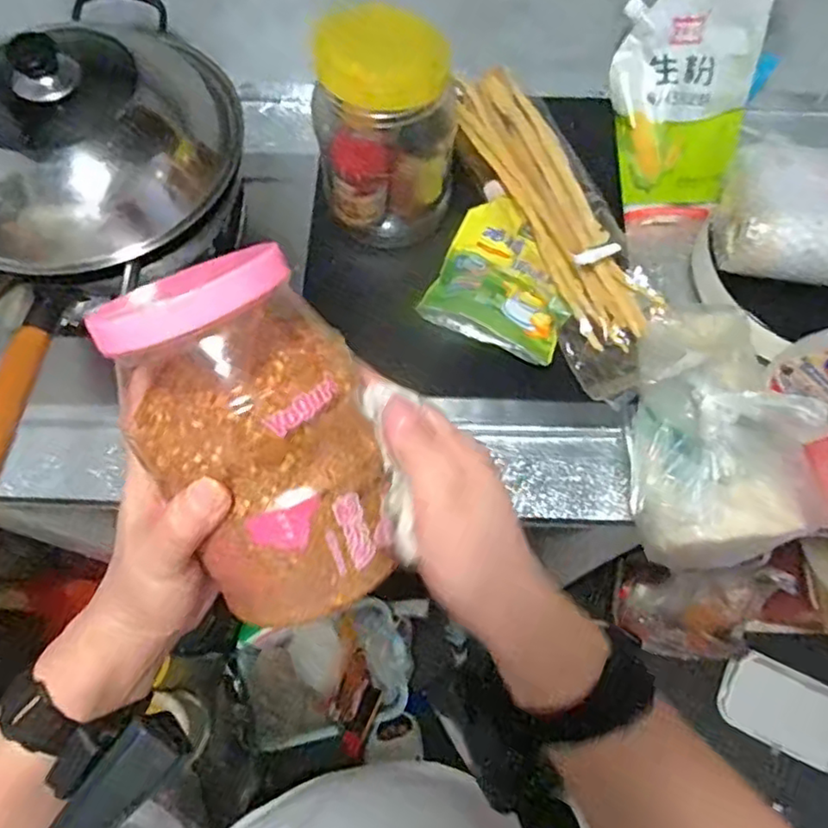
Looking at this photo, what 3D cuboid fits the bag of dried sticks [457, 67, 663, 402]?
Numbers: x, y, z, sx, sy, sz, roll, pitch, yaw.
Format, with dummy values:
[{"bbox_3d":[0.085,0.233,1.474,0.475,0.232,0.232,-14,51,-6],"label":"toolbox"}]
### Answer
[{"bbox_3d":[0.154,-0.205,0.660,0.117,0.028,0.399,-19,70,-7],"label":"bag of dried sticks"}]

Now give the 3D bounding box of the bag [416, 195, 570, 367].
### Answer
[{"bbox_3d":[0.098,-0.144,0.654,0.137,0.038,0.161,22,70,9],"label":"bag"}]

